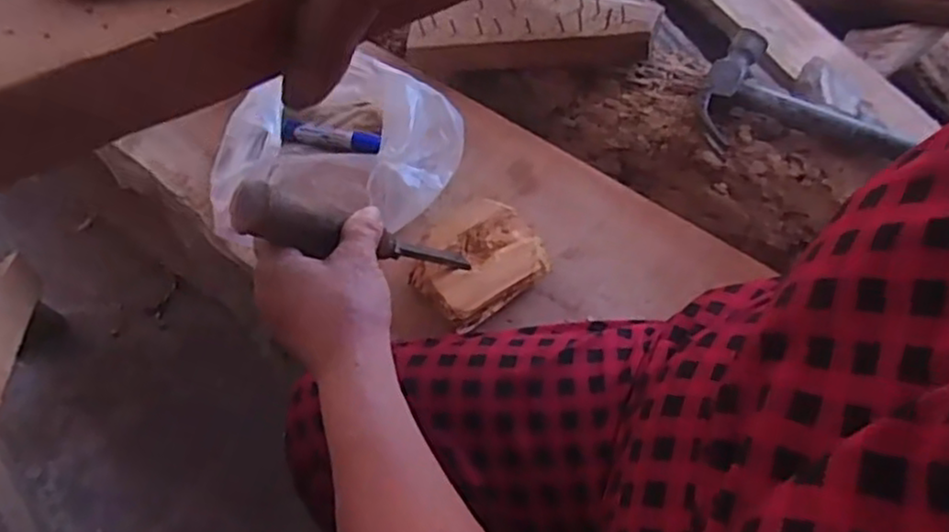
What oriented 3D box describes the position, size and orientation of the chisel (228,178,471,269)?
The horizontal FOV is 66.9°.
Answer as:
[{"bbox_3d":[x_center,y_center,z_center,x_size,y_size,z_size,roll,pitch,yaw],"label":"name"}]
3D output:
[{"bbox_3d":[-0.068,-0.014,0.489,0.029,0.247,0.034,-41,68,15],"label":"chisel"}]

